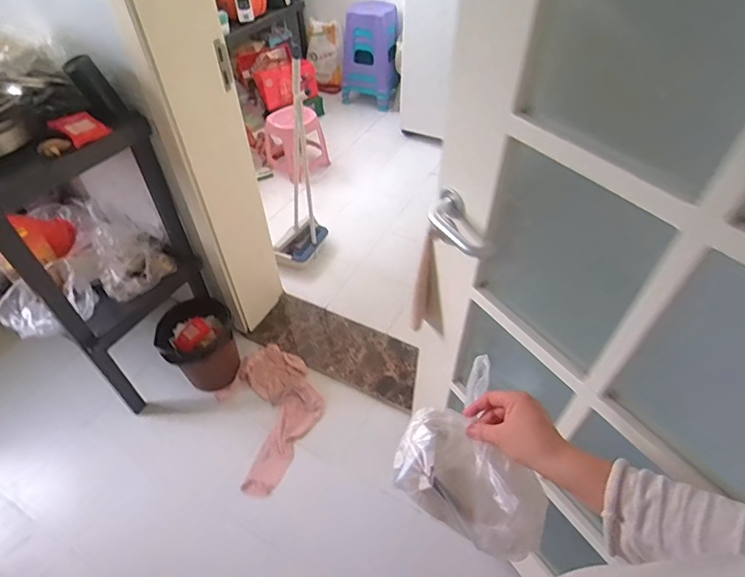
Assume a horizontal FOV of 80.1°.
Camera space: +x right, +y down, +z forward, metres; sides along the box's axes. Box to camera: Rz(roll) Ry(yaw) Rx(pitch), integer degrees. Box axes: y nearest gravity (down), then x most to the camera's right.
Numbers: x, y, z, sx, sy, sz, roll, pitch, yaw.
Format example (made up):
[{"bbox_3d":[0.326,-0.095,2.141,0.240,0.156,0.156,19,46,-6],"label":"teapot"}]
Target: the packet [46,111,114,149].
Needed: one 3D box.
[{"bbox_3d":[-0.734,-0.403,1.106,0.108,0.050,0.098,28,54,23],"label":"packet"}]

